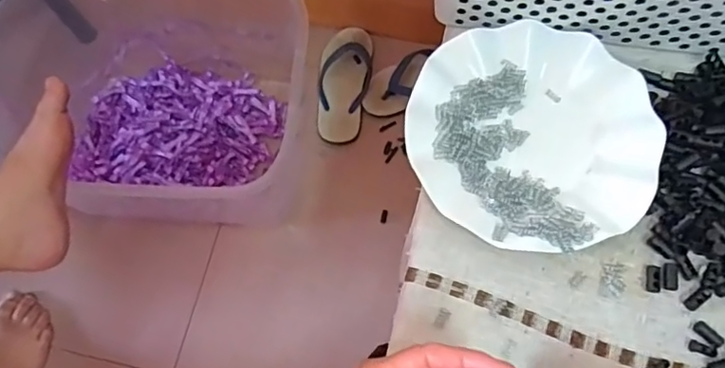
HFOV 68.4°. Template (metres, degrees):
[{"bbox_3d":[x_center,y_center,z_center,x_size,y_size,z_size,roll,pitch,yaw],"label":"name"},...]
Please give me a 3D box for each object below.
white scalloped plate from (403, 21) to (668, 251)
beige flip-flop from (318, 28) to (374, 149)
[{"bbox_3d":[0.128,-0.039,0.410,0.180,0.024,0.178,-1,71,2],"label":"white scalloped plate"},{"bbox_3d":[-0.032,-0.183,0.994,0.096,0.031,0.228,3,71,4],"label":"beige flip-flop"}]

